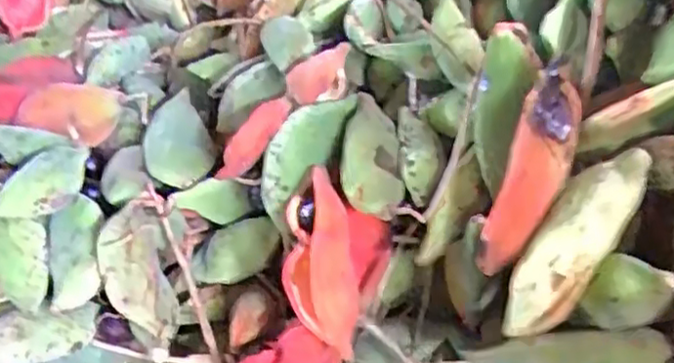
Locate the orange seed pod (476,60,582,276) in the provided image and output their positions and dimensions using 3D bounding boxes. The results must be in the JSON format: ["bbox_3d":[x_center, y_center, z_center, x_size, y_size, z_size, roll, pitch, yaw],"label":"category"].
[{"bbox_3d":[0.095,-0.002,0.343,0.030,0.106,0.016,25,14,29],"label":"orange seed pod"}]

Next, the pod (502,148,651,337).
[{"bbox_3d":[0.113,0.031,0.333,0.020,0.106,0.033,22,13,-46],"label":"pod"}]

